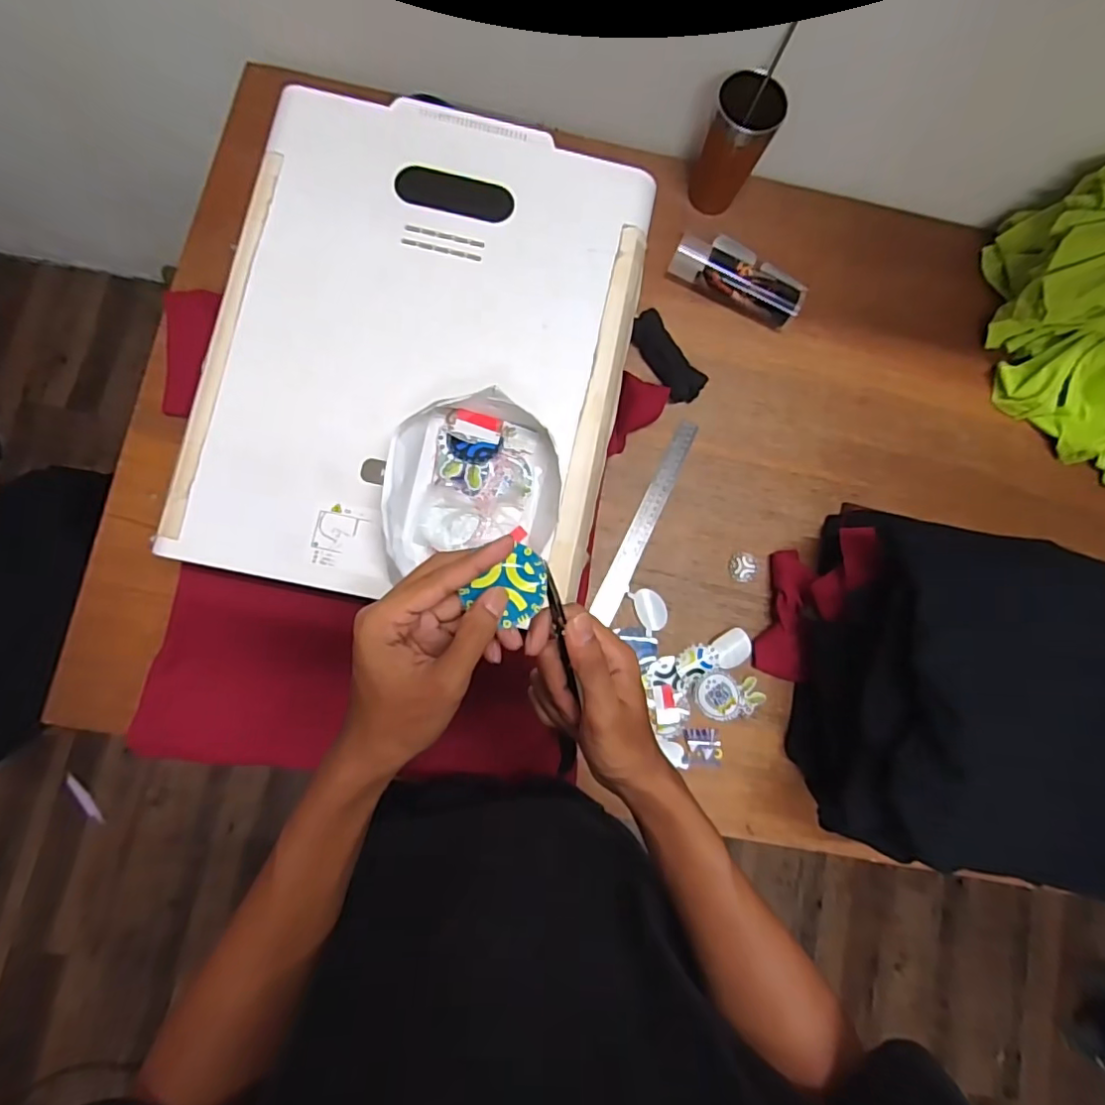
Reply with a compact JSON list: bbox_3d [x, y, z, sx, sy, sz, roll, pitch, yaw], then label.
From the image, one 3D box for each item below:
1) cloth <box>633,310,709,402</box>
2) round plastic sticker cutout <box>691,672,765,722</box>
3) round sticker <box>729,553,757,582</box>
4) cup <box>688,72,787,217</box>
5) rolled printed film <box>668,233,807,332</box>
[{"bbox_3d":[0.152,-0.259,0.753,0.046,0.024,0.129,-32,88,-7],"label":"cloth"},{"bbox_3d":[0.222,0.182,0.716,0.088,0.004,0.059,4,80,-3],"label":"round plastic sticker cutout"},{"bbox_3d":[0.250,0.019,0.741,0.034,0.005,0.037,1,84,-5],"label":"round sticker"},{"bbox_3d":[0.229,-0.519,0.733,0.080,0.144,0.071,32,82,-1],"label":"cup"},{"bbox_3d":[0.250,-0.371,0.767,0.181,0.046,0.076,30,82,-2],"label":"rolled printed film"}]

